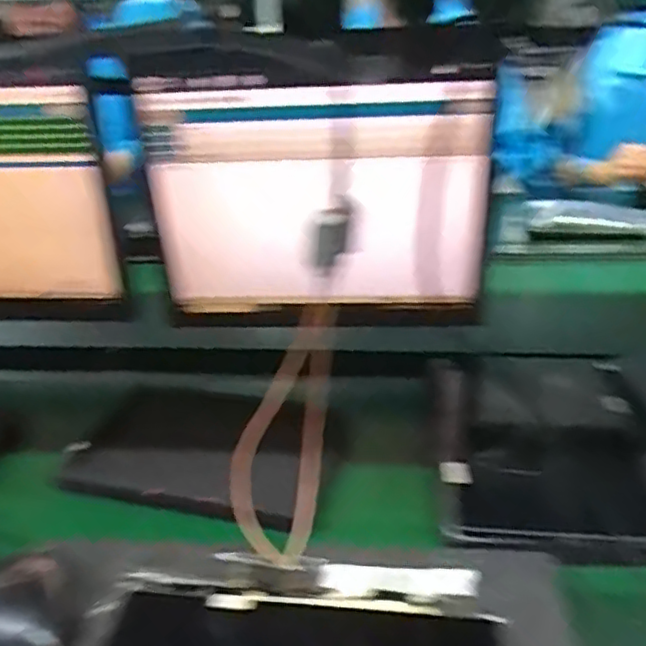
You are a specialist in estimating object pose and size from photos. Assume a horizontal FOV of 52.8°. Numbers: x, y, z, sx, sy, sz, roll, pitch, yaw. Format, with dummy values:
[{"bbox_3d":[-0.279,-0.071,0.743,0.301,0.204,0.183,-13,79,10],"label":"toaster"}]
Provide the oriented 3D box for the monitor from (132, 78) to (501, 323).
[{"bbox_3d":[-0.006,-0.131,0.732,0.369,0.262,0.099,-2,30,3],"label":"monitor"}]

